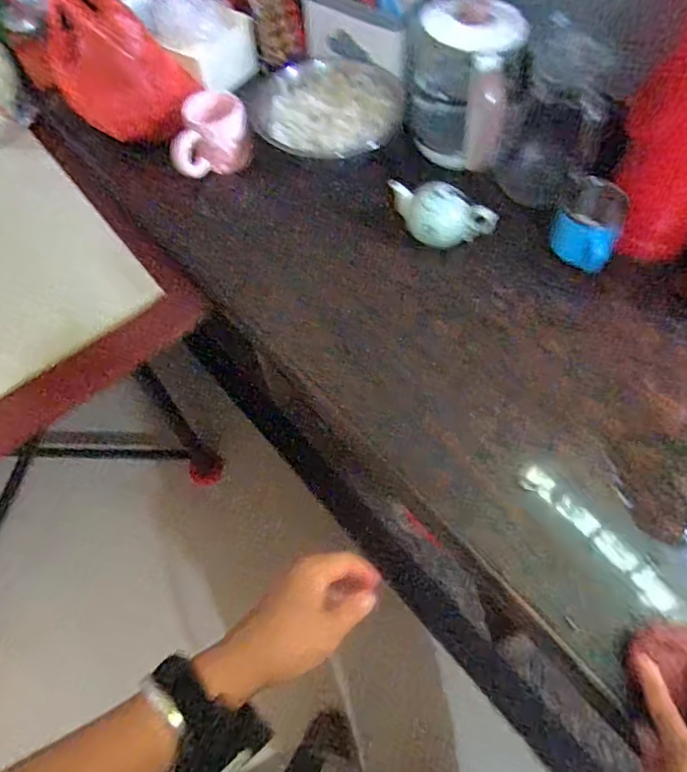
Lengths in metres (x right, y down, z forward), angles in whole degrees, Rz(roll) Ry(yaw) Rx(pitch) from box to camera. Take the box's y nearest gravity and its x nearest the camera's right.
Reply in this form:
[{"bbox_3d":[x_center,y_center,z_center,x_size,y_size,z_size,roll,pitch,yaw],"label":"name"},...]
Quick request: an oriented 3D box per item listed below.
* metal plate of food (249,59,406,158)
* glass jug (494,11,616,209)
[{"bbox_3d":[-0.025,-0.447,0.858,0.233,0.046,0.230,-1,61,2],"label":"metal plate of food"},{"bbox_3d":[0.279,-0.347,0.730,0.121,0.201,0.104,18,64,12],"label":"glass jug"}]

